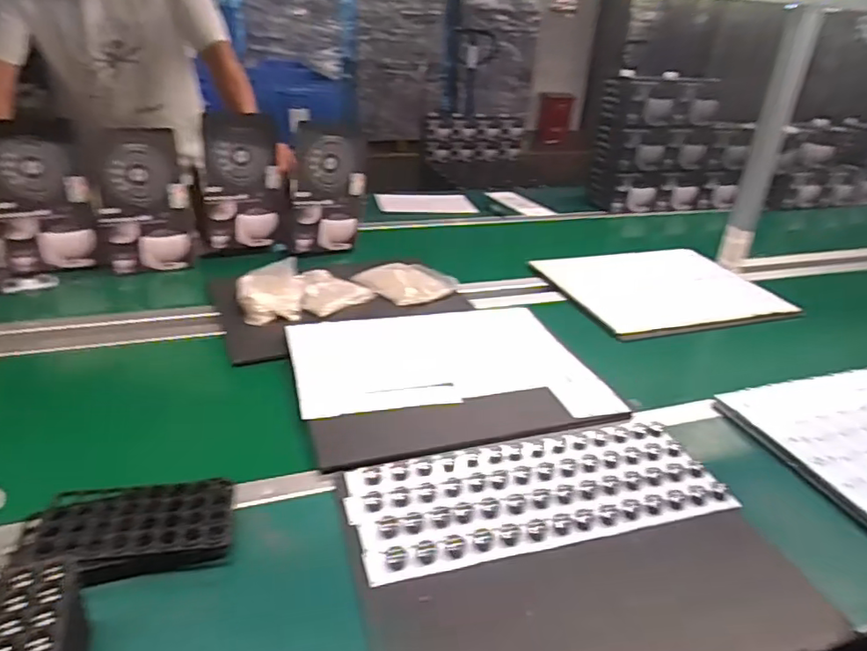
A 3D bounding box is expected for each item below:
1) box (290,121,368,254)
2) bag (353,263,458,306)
[{"bbox_3d":[-0.241,-0.317,1.396,0.182,0.292,0.044,-6,24,-27],"label":"box"},{"bbox_3d":[-0.053,-0.093,1.276,0.172,0.028,0.170,-19,36,-38],"label":"bag"}]

